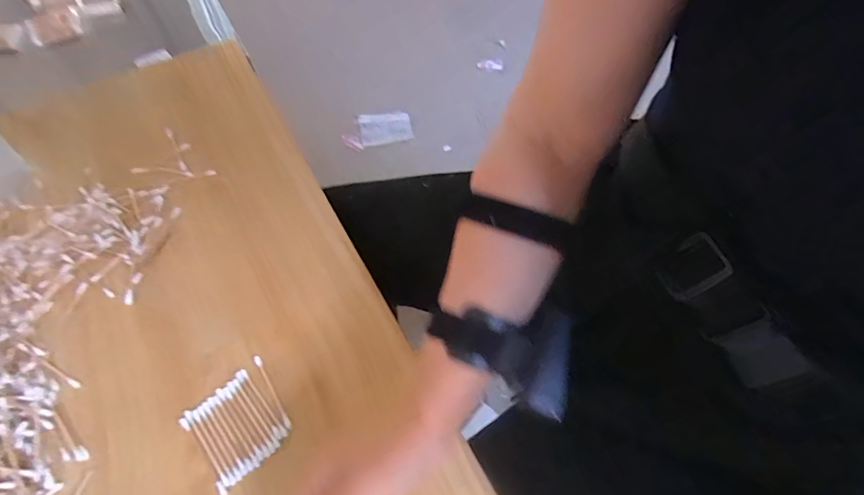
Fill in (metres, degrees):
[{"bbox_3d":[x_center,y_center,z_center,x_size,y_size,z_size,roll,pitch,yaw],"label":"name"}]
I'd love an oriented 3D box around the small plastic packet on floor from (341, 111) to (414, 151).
[{"bbox_3d":[-0.155,-0.338,1.264,0.197,0.034,0.097,-12,60,-7],"label":"small plastic packet on floor"}]

